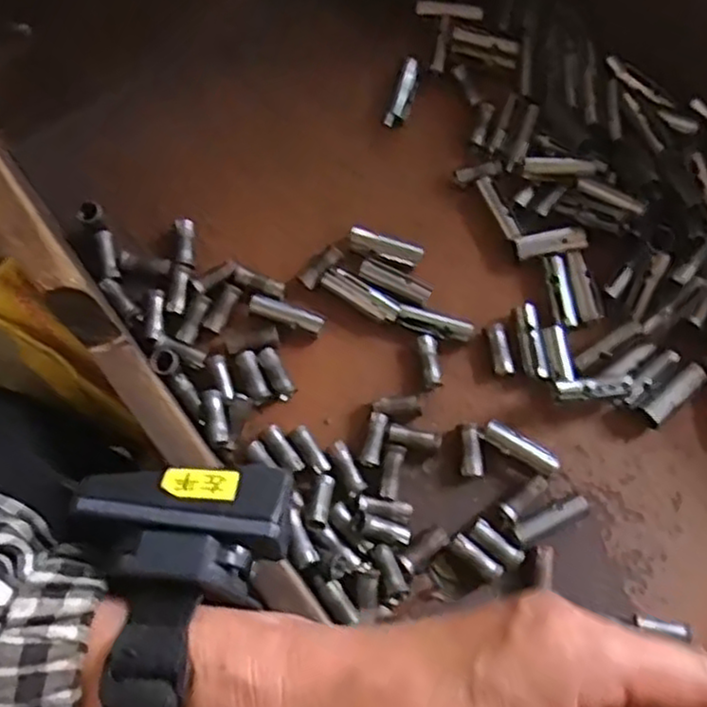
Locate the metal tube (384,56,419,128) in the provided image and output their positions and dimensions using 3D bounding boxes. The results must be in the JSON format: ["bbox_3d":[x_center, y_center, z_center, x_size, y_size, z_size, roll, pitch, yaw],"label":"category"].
[{"bbox_3d":[0.028,-0.141,0.396,0.011,0.009,0.040,18,75,4],"label":"metal tube"}]

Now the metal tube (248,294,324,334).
[{"bbox_3d":[-0.033,-0.019,0.357,0.037,0.009,0.010,18,75,4],"label":"metal tube"}]

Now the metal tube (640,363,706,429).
[{"bbox_3d":[0.156,0.020,0.355,0.037,0.013,0.011,-39,78,-11],"label":"metal tube"}]

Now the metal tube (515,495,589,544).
[{"bbox_3d":[0.092,0.077,0.340,0.036,0.010,0.010,-26,76,-8],"label":"metal tube"}]

